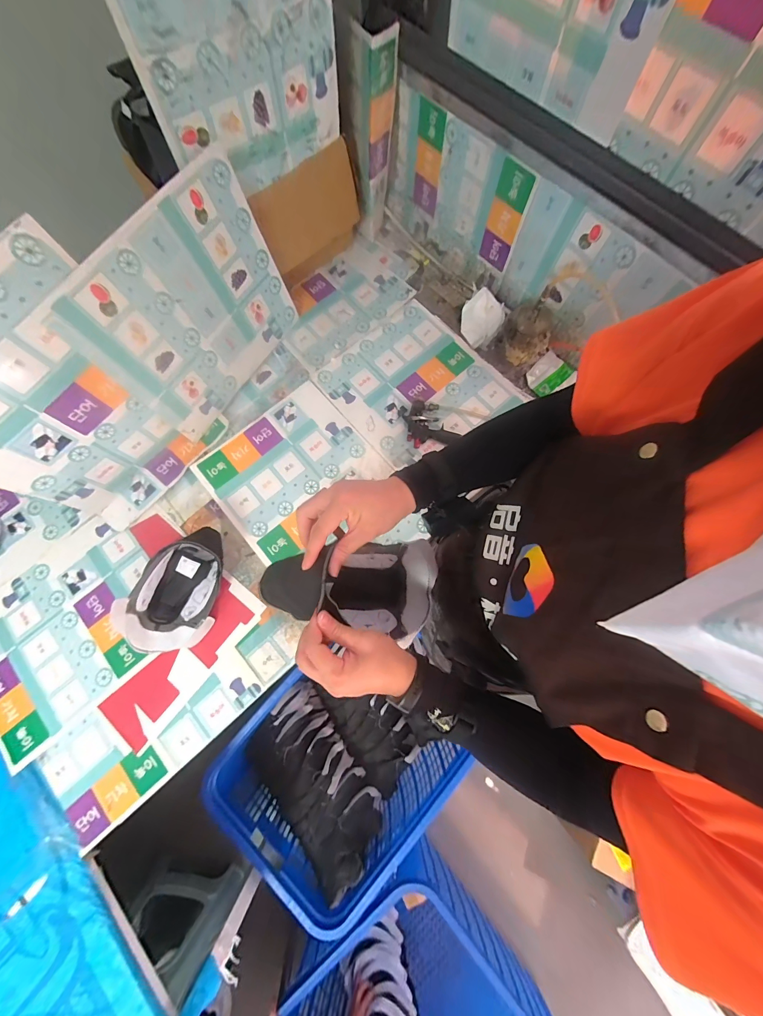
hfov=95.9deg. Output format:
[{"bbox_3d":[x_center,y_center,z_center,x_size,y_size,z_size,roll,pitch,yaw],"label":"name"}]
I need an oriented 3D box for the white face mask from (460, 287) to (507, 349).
[{"bbox_3d":[0.269,-0.511,0.927,0.111,0.050,0.131,23,78,6],"label":"white face mask"}]

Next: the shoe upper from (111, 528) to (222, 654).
[{"bbox_3d":[-0.441,0.191,0.762,0.153,0.123,0.288,31,79,8],"label":"shoe upper"}]

